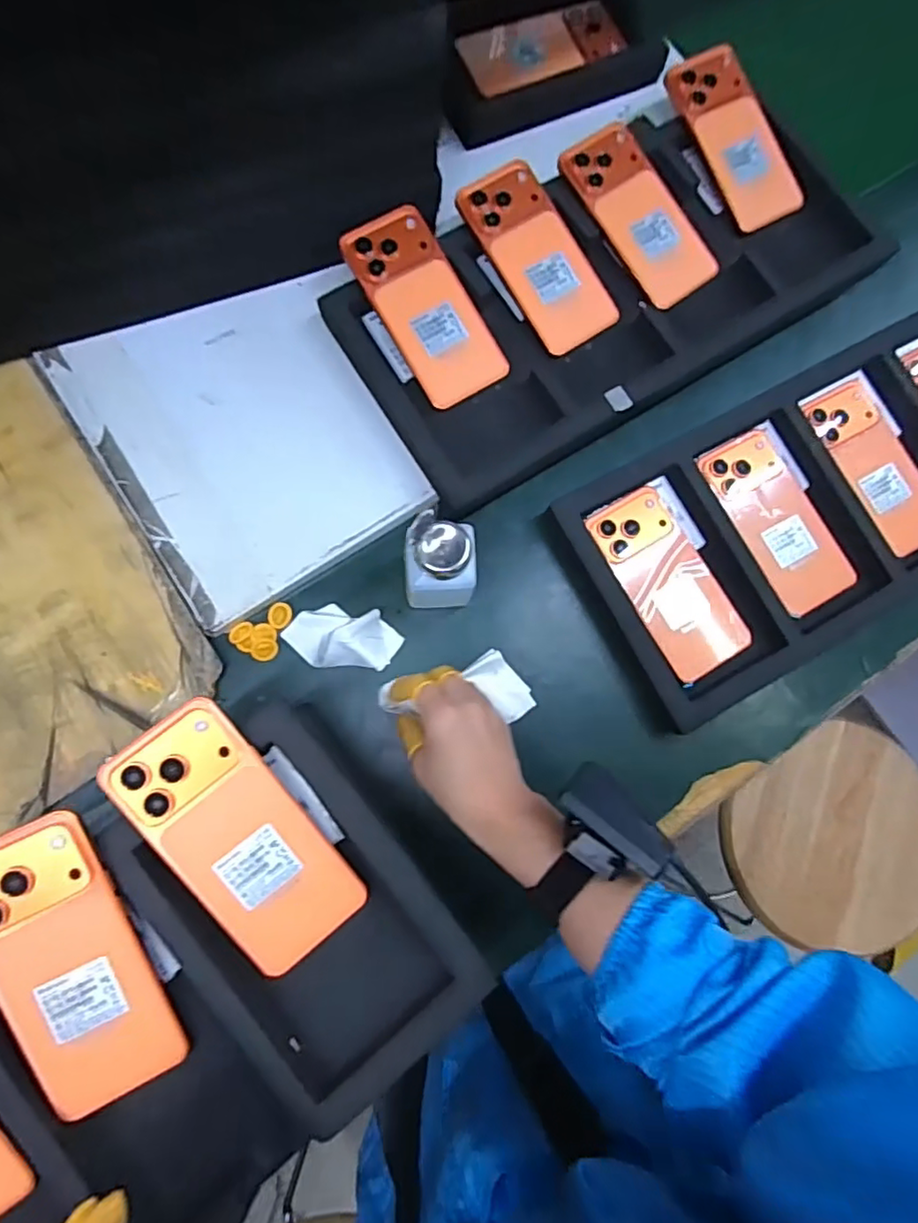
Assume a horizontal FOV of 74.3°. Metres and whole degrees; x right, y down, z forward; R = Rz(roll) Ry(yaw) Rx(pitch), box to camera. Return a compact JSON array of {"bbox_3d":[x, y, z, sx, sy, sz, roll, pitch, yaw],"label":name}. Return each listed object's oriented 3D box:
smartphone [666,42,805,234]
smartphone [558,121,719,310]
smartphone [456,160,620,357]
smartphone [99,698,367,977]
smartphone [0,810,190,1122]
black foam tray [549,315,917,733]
[{"bbox_3d":[0.256,-0.436,0.555,0.074,0.012,0.159,-27,88,-6],"label":"smartphone"},{"bbox_3d":[0.170,-0.370,0.561,0.076,0.011,0.169,-36,89,-6],"label":"smartphone"},{"bbox_3d":[0.071,-0.310,0.528,0.074,0.011,0.160,-30,89,-6],"label":"smartphone"},{"bbox_3d":[-0.130,0.135,0.363,0.073,0.008,0.164,-38,98,-15],"label":"smartphone"},{"bbox_3d":[-0.221,0.200,0.343,0.074,0.007,0.163,-24,95,-12],"label":"smartphone"},{"bbox_3d":[0.334,-0.105,0.551,0.466,0.030,0.213,-28,88,-6],"label":"black foam tray"}]

